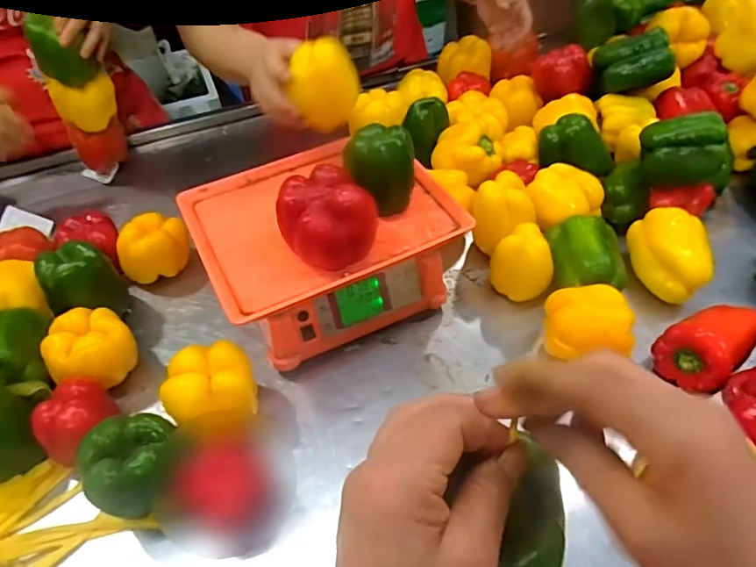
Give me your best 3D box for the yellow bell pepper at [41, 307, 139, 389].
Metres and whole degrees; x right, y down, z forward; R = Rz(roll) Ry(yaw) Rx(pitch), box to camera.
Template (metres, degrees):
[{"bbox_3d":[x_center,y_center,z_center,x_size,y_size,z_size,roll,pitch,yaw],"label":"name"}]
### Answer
[{"bbox_3d":[-0.334,0.080,0.631,0.083,0.070,0.090,-2,49,2],"label":"yellow bell pepper"}]

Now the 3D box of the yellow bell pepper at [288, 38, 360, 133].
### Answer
[{"bbox_3d":[-0.061,-0.231,0.628,0.065,0.075,0.070,8,50,11],"label":"yellow bell pepper"}]

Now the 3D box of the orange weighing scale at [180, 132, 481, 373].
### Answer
[{"bbox_3d":[-0.061,-0.048,0.692,0.295,0.126,0.232,-23,52,-16],"label":"orange weighing scale"}]

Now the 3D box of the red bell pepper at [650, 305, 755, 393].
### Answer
[{"bbox_3d":[0.373,0.060,0.601,0.107,0.063,0.077,-33,55,-23],"label":"red bell pepper"}]

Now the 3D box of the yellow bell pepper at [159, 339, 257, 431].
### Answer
[{"bbox_3d":[-0.176,0.124,0.577,0.096,0.082,0.087,-14,50,-8],"label":"yellow bell pepper"}]

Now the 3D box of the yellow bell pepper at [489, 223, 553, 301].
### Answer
[{"bbox_3d":[0.182,-0.023,0.683,0.058,0.088,0.065,-18,50,-11],"label":"yellow bell pepper"}]

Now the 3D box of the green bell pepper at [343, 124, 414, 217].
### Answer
[{"bbox_3d":[0.004,-0.135,0.632,0.074,0.090,0.069,0,49,4],"label":"green bell pepper"}]

